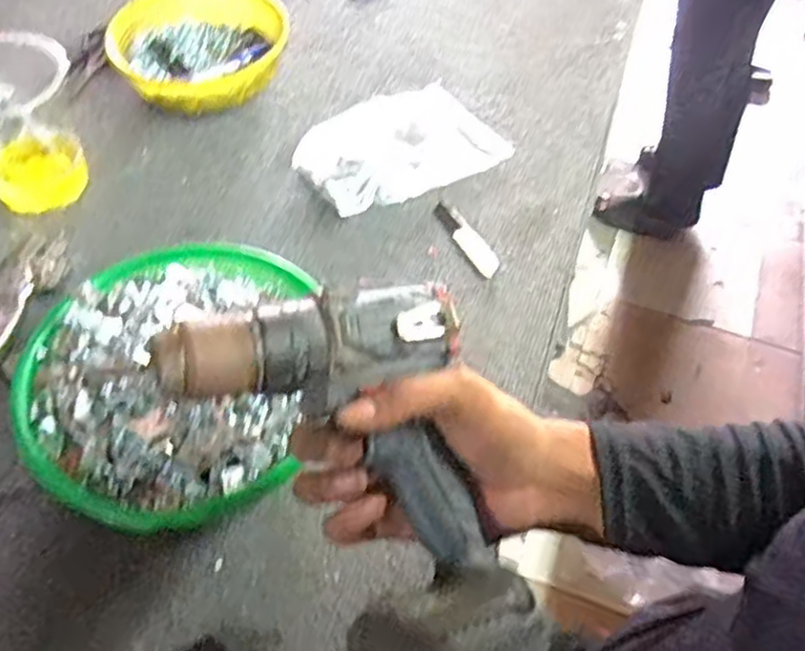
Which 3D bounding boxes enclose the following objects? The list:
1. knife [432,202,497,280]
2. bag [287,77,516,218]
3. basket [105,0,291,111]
[{"bbox_3d":[0.061,-0.087,0.726,0.023,0.004,0.101,-24,57,-19],"label":"knife"},{"bbox_3d":[-0.004,-0.195,0.782,0.208,0.029,0.135,-27,58,-21],"label":"bag"},{"bbox_3d":[-0.231,-0.302,0.812,0.158,0.084,0.170,15,53,8],"label":"basket"}]

